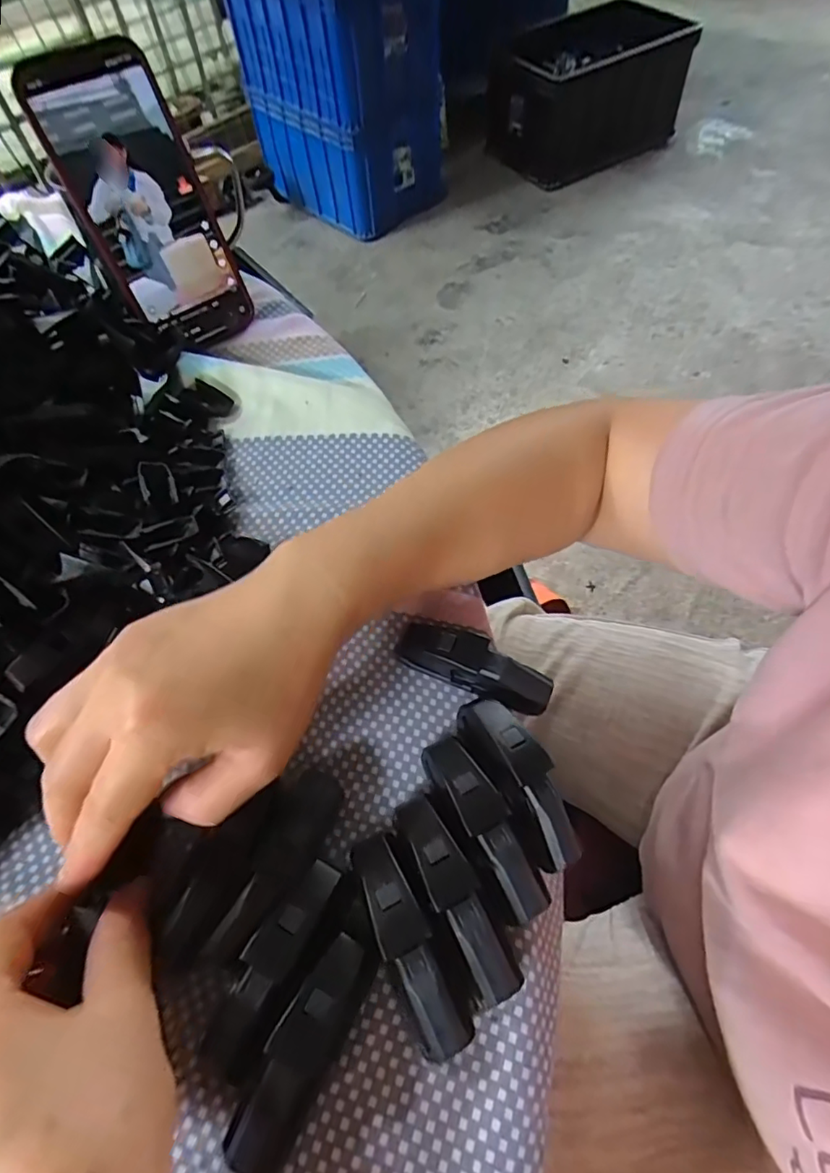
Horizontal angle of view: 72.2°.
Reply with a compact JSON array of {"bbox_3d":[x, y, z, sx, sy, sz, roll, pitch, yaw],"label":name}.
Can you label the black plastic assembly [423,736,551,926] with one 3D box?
[{"bbox_3d":[0.027,0.094,0.226,0.019,0.024,0.072,-26,61,-11],"label":"black plastic assembly"}]

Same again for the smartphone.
[{"bbox_3d":[-0.168,-0.236,0.360,0.075,0.158,0.009,-34,39,-17],"label":"smartphone"}]

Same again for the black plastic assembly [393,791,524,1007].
[{"bbox_3d":[0.017,0.112,0.215,0.022,0.025,0.073,-26,61,-12],"label":"black plastic assembly"}]

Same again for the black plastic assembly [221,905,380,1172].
[{"bbox_3d":[-0.035,0.153,0.192,0.021,0.024,0.077,26,64,17],"label":"black plastic assembly"}]

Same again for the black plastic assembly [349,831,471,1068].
[{"bbox_3d":[-0.001,0.125,0.206,0.023,0.024,0.072,-23,61,-10],"label":"black plastic assembly"}]

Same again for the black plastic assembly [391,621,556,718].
[{"bbox_3d":[0.027,0.036,0.259,0.070,0.024,0.017,20,63,15],"label":"black plastic assembly"}]

